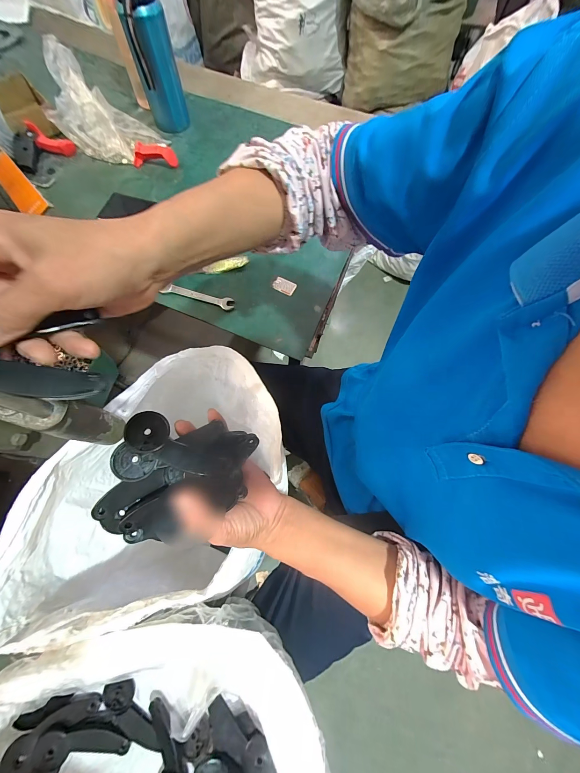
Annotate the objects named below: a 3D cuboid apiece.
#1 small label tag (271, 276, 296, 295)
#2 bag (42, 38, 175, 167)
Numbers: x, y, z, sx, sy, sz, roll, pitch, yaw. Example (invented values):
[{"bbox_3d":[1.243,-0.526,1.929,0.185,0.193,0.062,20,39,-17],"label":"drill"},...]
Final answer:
[{"bbox_3d":[-0.010,-0.185,0.518,0.041,0.004,0.026,22,83,-9],"label":"small label tag"},{"bbox_3d":[-0.349,-0.516,0.530,0.175,0.121,0.115,6,70,0],"label":"bag"}]

